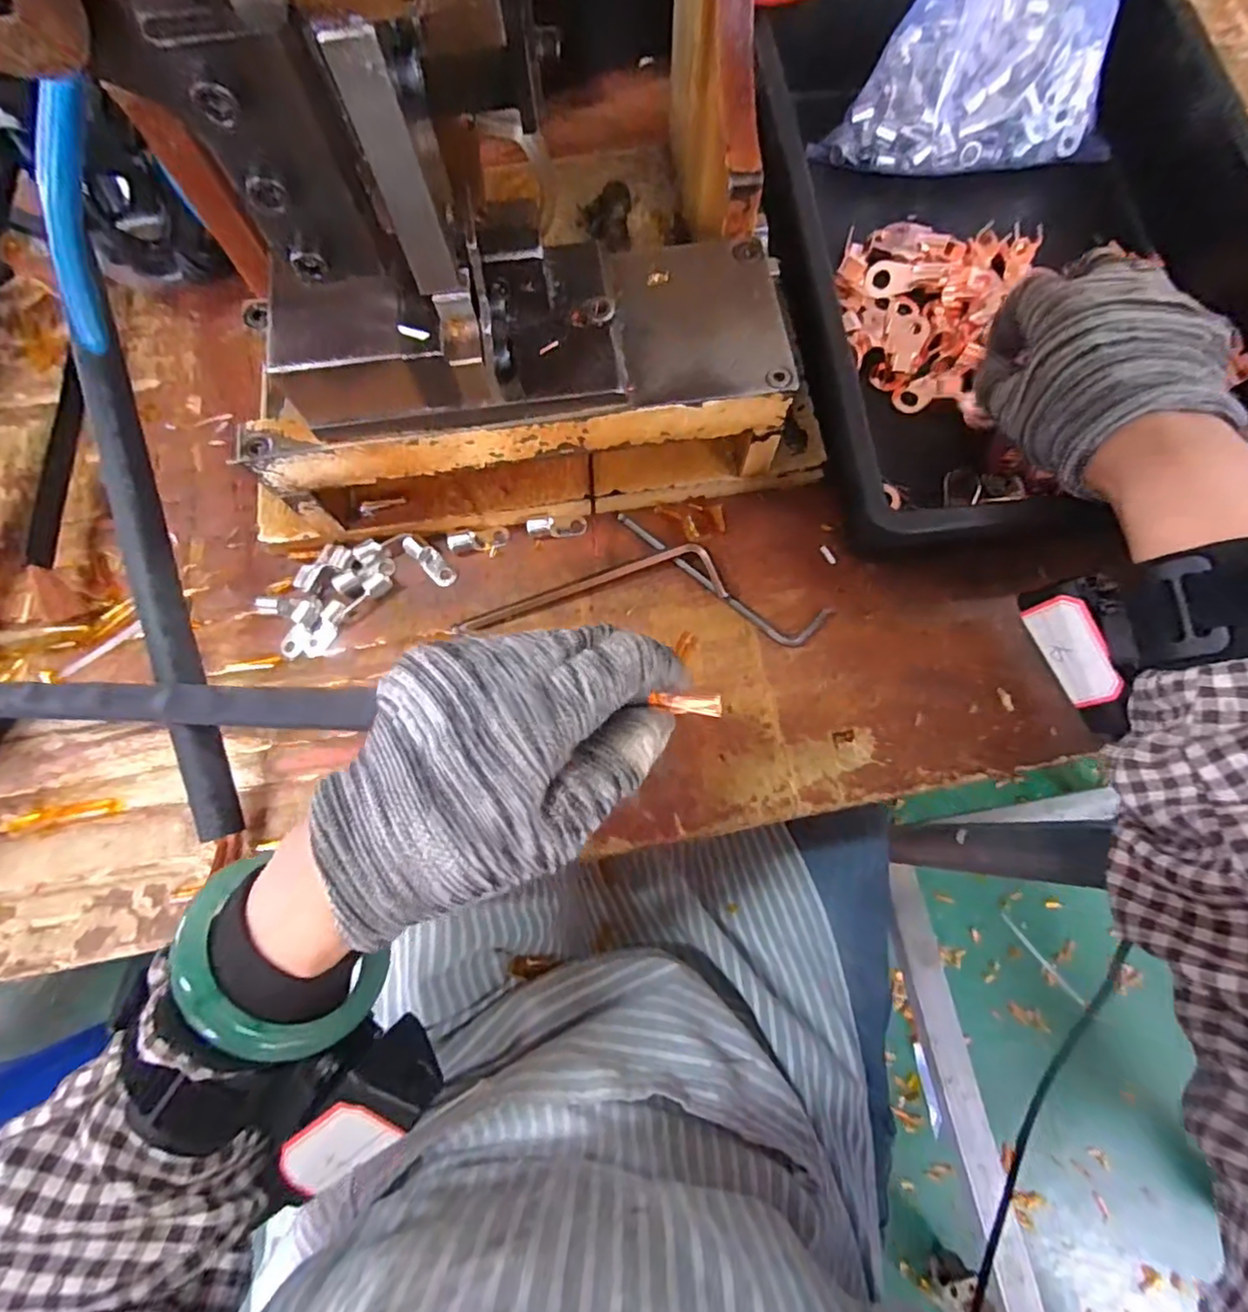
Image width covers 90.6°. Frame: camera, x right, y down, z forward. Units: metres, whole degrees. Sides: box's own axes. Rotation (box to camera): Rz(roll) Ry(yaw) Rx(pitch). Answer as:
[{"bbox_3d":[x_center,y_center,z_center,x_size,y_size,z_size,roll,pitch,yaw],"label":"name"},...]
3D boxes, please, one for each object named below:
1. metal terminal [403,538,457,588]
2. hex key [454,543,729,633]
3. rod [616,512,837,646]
[{"bbox_3d":[-0.104,-0.051,0.331,0.032,0.013,0.012,40,79,11],"label":"metal terminal"},{"bbox_3d":[-0.018,-0.036,0.321,0.139,0.016,0.028,-7,74,-1],"label":"hex key"},{"bbox_3d":[0.047,-0.039,0.326,0.122,0.004,0.027,26,76,8],"label":"rod"}]

